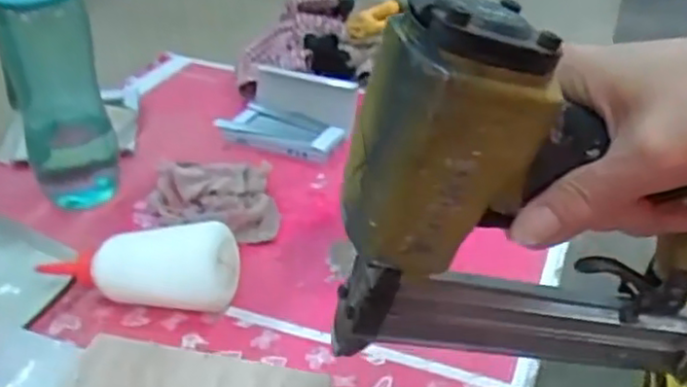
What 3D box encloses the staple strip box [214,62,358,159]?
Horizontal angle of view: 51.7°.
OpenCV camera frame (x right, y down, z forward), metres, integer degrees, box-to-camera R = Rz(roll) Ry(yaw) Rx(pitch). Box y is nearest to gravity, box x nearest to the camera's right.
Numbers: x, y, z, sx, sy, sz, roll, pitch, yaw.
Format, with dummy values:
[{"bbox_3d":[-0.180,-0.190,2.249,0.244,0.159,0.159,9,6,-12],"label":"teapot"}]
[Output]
[{"bbox_3d":[-0.056,-0.088,0.766,0.132,0.026,0.101,14,66,24],"label":"staple strip box"}]

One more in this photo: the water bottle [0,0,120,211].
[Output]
[{"bbox_3d":[-0.252,-0.105,0.619,0.075,0.232,0.057,-13,34,-20],"label":"water bottle"}]

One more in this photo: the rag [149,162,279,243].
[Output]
[{"bbox_3d":[-0.118,0.005,0.640,0.111,0.032,0.107,-5,32,-9],"label":"rag"}]

